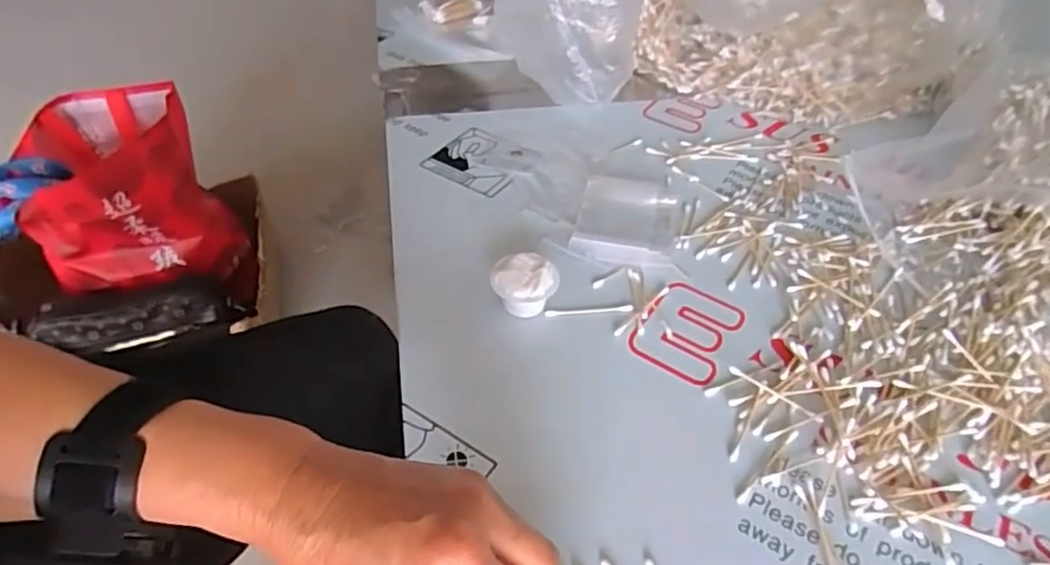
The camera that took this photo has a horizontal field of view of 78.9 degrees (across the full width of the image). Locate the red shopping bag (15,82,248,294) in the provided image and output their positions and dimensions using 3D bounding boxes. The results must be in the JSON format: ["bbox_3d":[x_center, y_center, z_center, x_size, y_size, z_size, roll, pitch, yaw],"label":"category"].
[{"bbox_3d":[-0.580,-0.127,0.957,0.227,0.242,0.217,-9,47,-11],"label":"red shopping bag"}]

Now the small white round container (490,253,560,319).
[{"bbox_3d":[0.000,0.005,0.514,0.052,0.037,0.043,0,48,0],"label":"small white round container"}]

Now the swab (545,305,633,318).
[{"bbox_3d":[0.053,0.023,0.522,0.071,0.004,0.007,-4,48,-3],"label":"swab"}]

